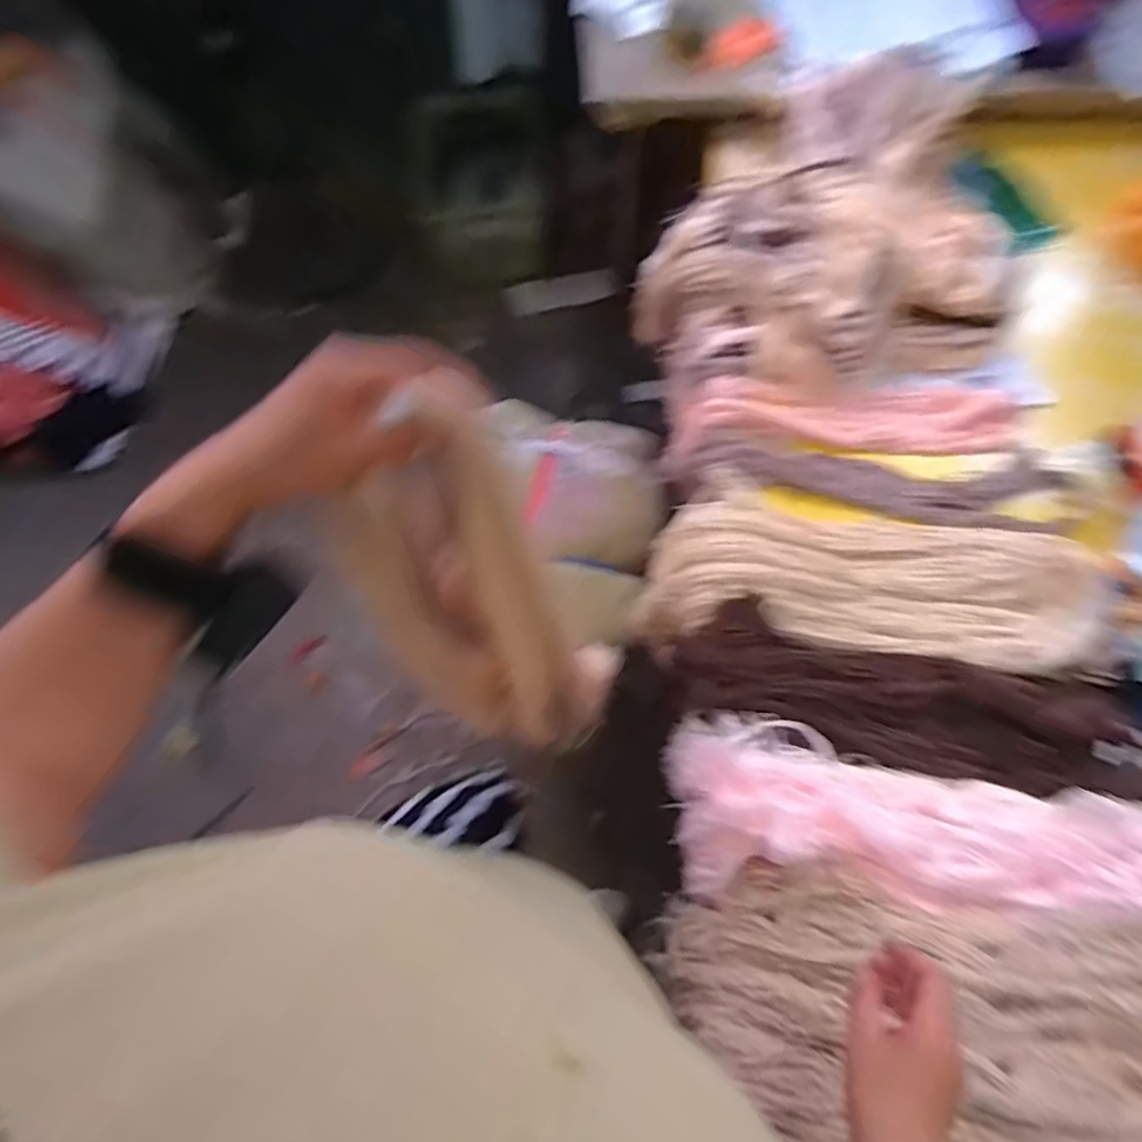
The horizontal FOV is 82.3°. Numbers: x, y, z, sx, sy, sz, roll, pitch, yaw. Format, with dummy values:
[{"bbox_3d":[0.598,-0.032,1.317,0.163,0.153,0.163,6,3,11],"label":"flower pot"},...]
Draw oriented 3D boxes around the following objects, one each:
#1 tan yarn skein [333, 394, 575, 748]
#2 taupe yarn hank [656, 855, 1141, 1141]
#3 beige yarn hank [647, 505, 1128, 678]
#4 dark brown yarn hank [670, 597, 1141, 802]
[{"bbox_3d":[-0.071,0.048,0.517,0.120,0.358,0.036,-27,49,-11],"label":"tan yarn skein"},{"bbox_3d":[0.365,0.400,0.571,0.595,0.102,0.214,10,69,3],"label":"taupe yarn hank"},{"bbox_3d":[0.346,0.033,0.799,0.497,0.153,0.166,7,68,2],"label":"beige yarn hank"},{"bbox_3d":[0.355,0.141,0.687,0.490,0.053,0.139,13,69,4],"label":"dark brown yarn hank"}]

